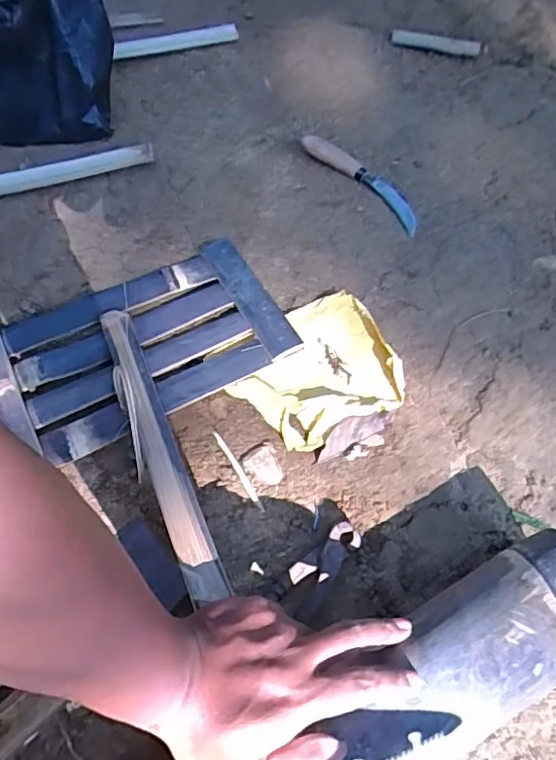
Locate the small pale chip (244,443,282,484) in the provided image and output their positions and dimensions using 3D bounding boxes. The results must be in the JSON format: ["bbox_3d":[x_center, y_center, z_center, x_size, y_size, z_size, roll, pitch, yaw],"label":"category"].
[{"bbox_3d":[-0.015,0.083,0.537,0.033,0.007,0.038,-18,62,-11],"label":"small pale chip"}]

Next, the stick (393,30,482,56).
[{"bbox_3d":[0.253,-0.541,0.893,0.141,0.016,0.023,9,60,4],"label":"stick"}]

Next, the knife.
[{"bbox_3d":[0.110,-0.258,0.717,0.040,0.017,0.198,-37,67,-20],"label":"knife"}]

